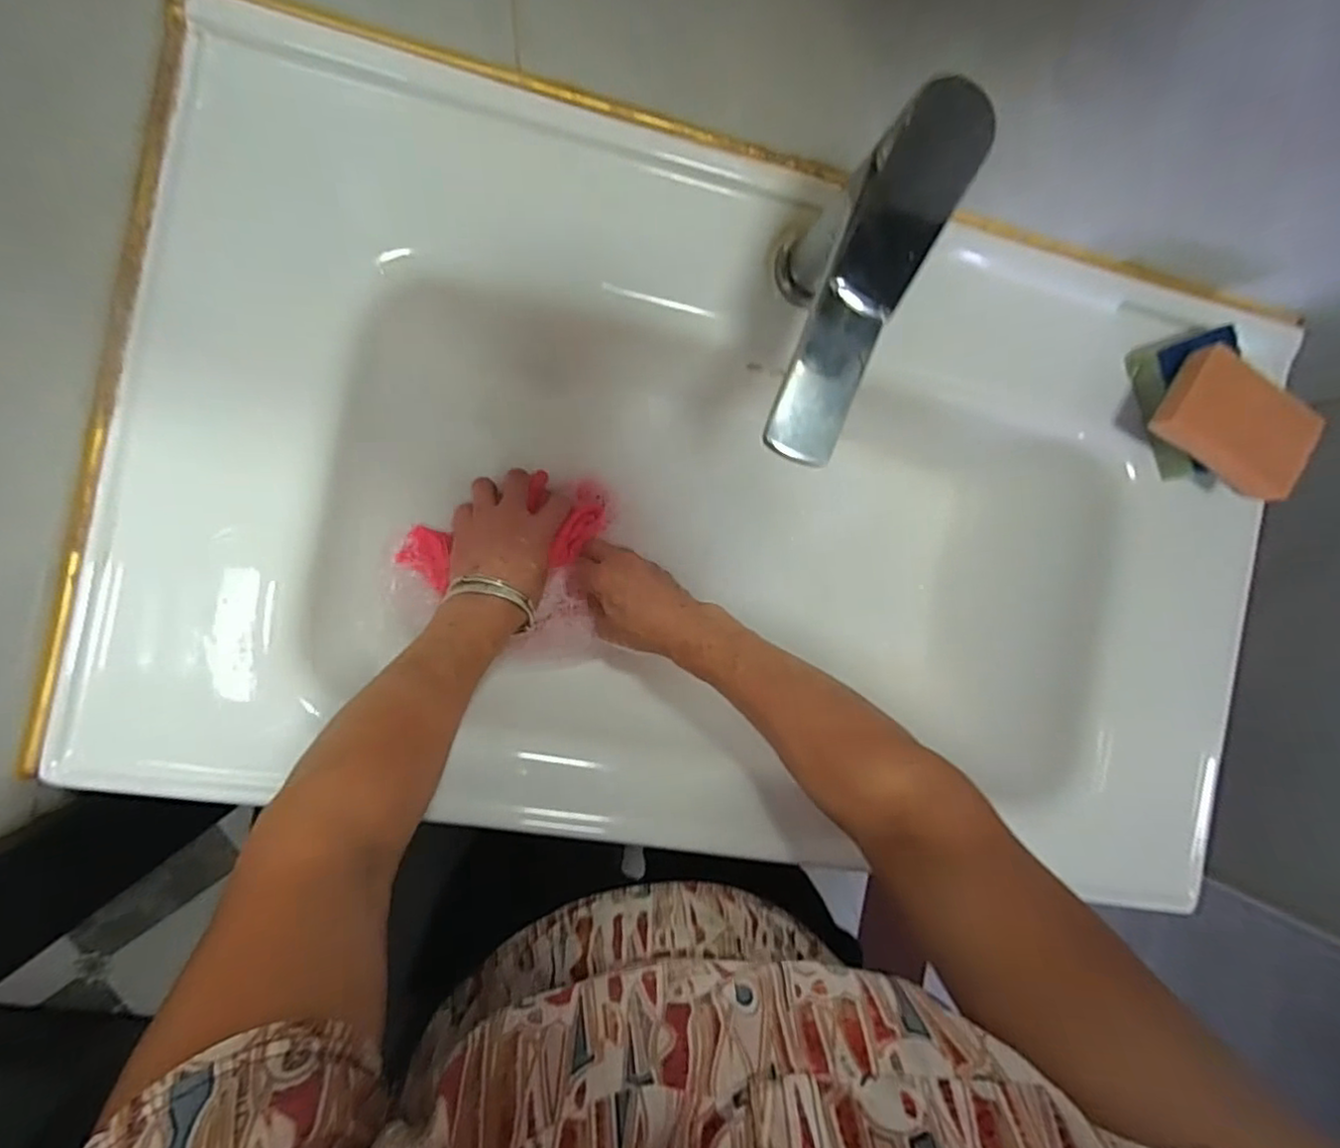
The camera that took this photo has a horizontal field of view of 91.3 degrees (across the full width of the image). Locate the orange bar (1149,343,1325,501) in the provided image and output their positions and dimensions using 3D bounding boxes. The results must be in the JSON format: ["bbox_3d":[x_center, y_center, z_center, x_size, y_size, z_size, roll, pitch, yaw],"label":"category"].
[{"bbox_3d":[0.400,-0.103,0.460,0.106,0.027,0.067,30,87,-8],"label":"orange bar"}]

